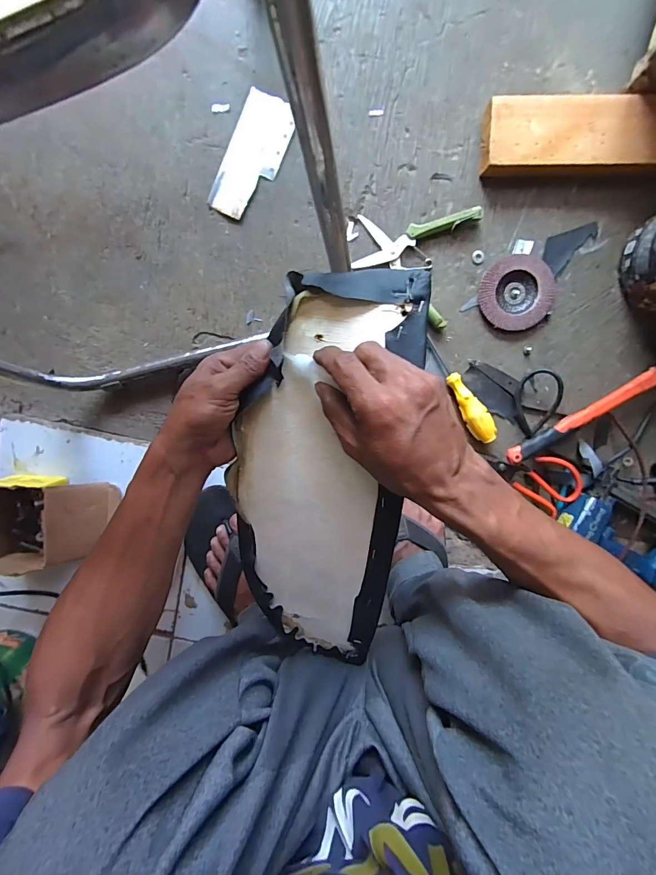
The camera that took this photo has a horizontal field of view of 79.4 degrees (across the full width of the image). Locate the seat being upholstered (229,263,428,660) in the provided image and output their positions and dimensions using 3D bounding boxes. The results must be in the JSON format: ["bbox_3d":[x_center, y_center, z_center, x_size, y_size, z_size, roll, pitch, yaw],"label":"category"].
[{"bbox_3d":[-0.012,0.052,0.383,0.158,0.037,0.395,6,107,0],"label":"seat being upholstered"}]

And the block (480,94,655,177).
[{"bbox_3d":[0.316,-0.374,0.494,0.243,0.038,0.083,2,99,1],"label":"block"}]

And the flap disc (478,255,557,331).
[{"bbox_3d":[0.257,-0.195,0.537,0.097,0.014,0.094,0,99,1],"label":"flap disc"}]

